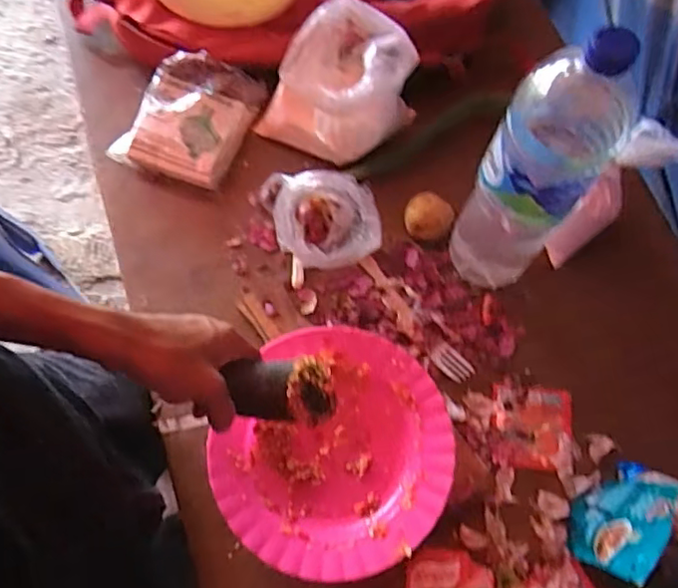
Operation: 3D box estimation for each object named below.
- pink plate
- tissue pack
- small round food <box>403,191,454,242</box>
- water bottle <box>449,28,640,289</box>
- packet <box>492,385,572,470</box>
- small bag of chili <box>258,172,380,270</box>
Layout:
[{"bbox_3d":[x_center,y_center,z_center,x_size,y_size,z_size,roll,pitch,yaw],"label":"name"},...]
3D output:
[{"bbox_3d":[-0.008,0.143,0.563,0.214,0.044,0.213,1,70,-3],"label":"pink plate"},{"bbox_3d":[-0.170,-0.204,0.674,0.125,0.051,0.147,23,71,5],"label":"tissue pack"},{"bbox_3d":[0.096,-0.082,0.657,0.049,0.042,0.050,1,70,-3],"label":"small round food"},{"bbox_3d":[0.163,-0.094,0.518,0.085,0.315,0.078,32,72,8],"label":"water bottle"},{"bbox_3d":[0.194,0.133,0.599,0.077,0.004,0.079,5,70,-2],"label":"packet"},{"bbox_3d":[-0.020,-0.086,0.614,0.100,0.094,0.121,-15,72,-9],"label":"small bag of chili"}]

